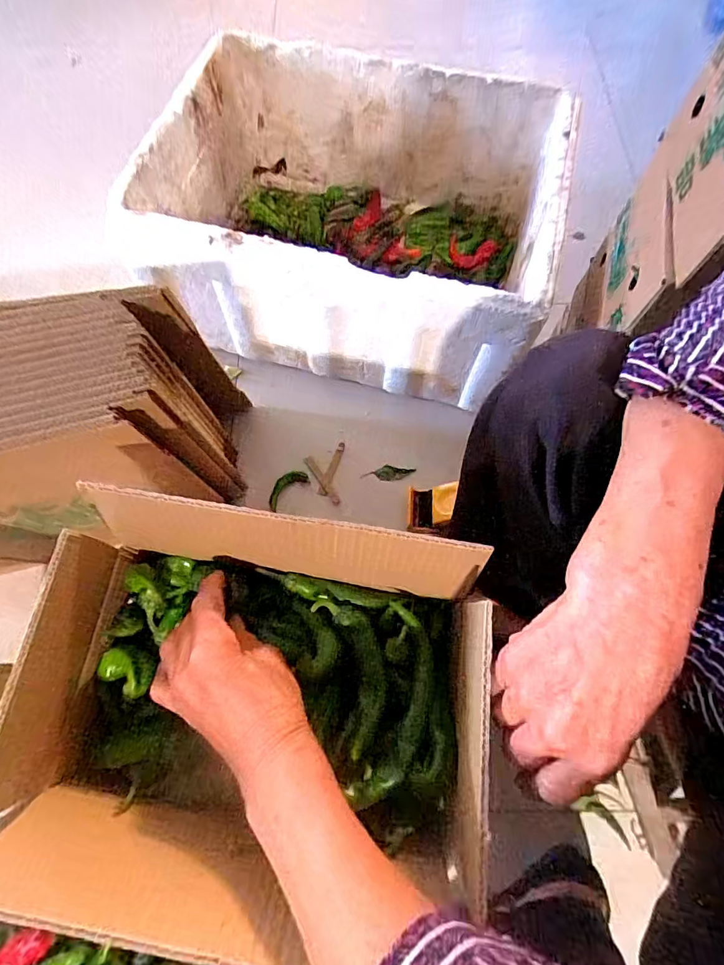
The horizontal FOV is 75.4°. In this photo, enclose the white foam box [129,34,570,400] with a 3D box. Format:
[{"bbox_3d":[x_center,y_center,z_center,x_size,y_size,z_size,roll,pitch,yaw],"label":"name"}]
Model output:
[{"bbox_3d":[-0.013,-0.373,0.666,0.519,0.271,0.352,13,69,4],"label":"white foam box"}]

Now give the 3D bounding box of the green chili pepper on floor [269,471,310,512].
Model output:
[{"bbox_3d":[-0.112,0.007,0.690,0.029,0.015,0.072,41,73,13],"label":"green chili pepper on floor"}]

